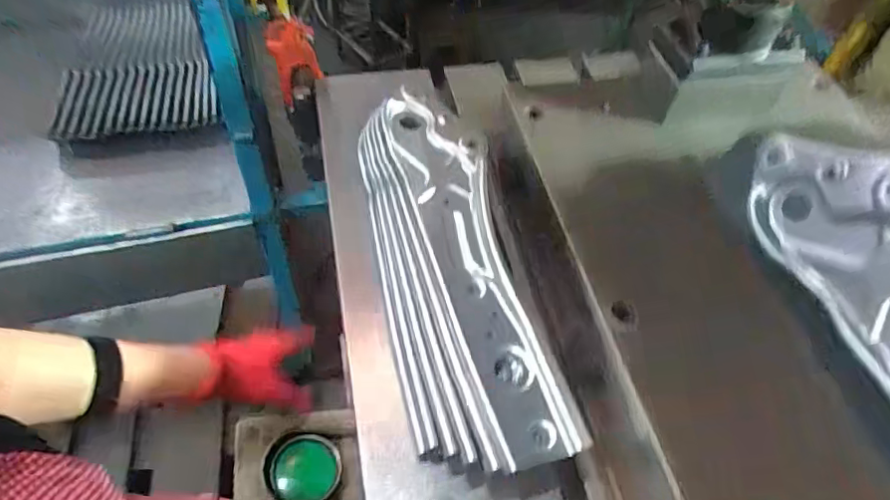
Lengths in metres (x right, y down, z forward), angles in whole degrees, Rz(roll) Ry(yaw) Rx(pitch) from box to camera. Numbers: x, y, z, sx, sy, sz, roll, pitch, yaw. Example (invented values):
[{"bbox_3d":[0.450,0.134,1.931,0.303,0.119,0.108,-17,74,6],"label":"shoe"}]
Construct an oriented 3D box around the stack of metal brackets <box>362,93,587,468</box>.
[{"bbox_3d":[0.003,0.010,0.564,0.127,0.074,0.419,-8,55,-11],"label":"stack of metal brackets"}]

